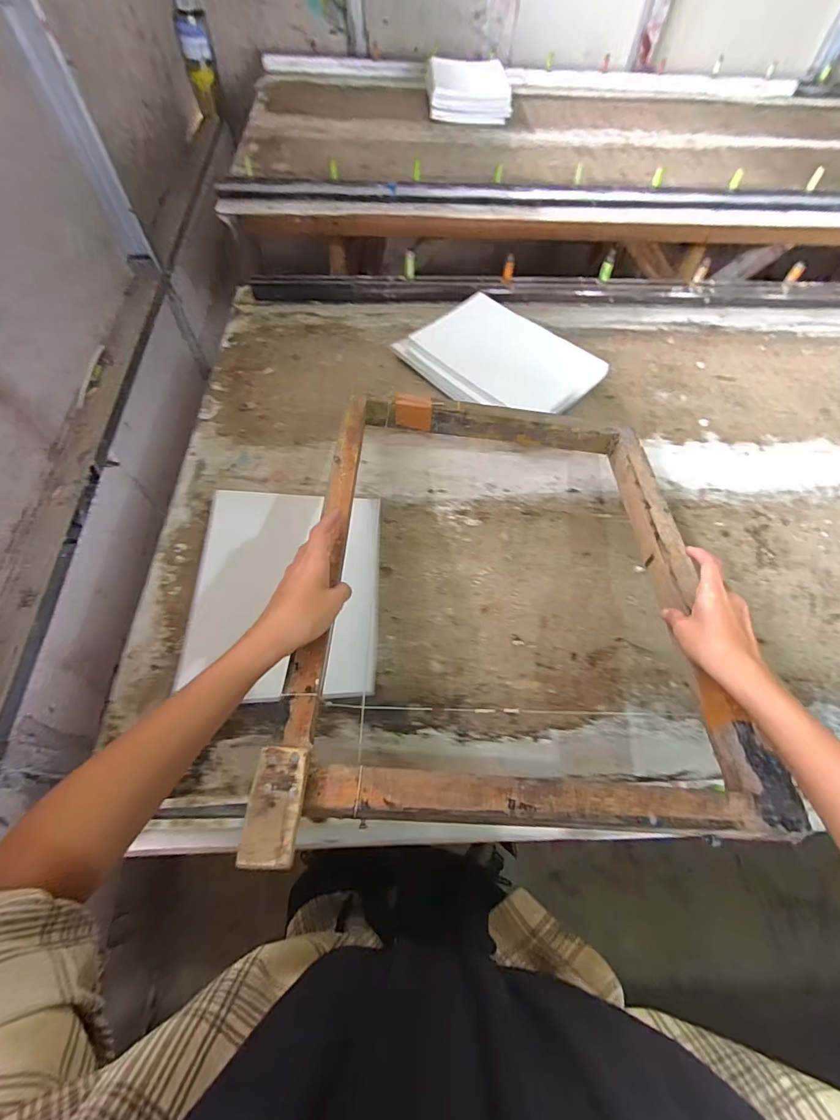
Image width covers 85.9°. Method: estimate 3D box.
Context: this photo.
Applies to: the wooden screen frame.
[{"bbox_3d":[0.090,0.004,0.476,0.401,0.055,0.536,6,51,-6],"label":"wooden screen frame"}]

